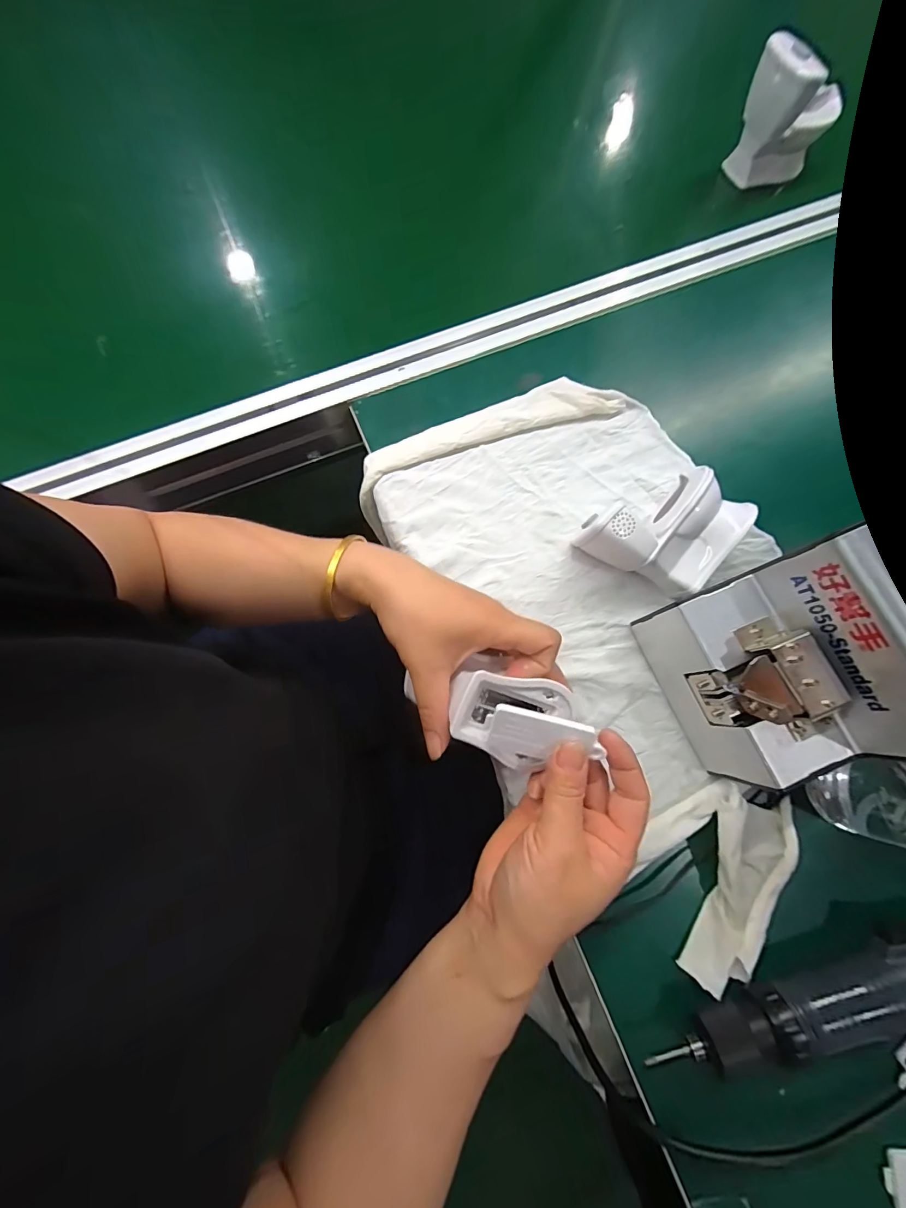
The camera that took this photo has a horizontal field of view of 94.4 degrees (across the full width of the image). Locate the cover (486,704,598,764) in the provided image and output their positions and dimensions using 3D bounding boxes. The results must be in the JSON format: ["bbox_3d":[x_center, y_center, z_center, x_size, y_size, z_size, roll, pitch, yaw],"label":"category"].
[{"bbox_3d":[0.052,0.082,0.255,0.063,0.005,0.037,14,121,2],"label":"cover"}]

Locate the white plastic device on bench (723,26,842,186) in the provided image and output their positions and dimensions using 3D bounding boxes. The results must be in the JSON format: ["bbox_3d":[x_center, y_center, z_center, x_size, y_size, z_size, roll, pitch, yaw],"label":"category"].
[{"bbox_3d":[0.350,-0.513,0.432,0.080,0.089,0.064,-30,77,-7],"label":"white plastic device on bench"}]

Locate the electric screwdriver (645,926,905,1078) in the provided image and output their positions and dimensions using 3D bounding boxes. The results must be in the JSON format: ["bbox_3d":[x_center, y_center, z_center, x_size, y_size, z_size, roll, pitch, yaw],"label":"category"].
[{"bbox_3d":[0.260,0.250,0.273,0.257,0.031,0.040,-15,76,-3],"label":"electric screwdriver"}]

